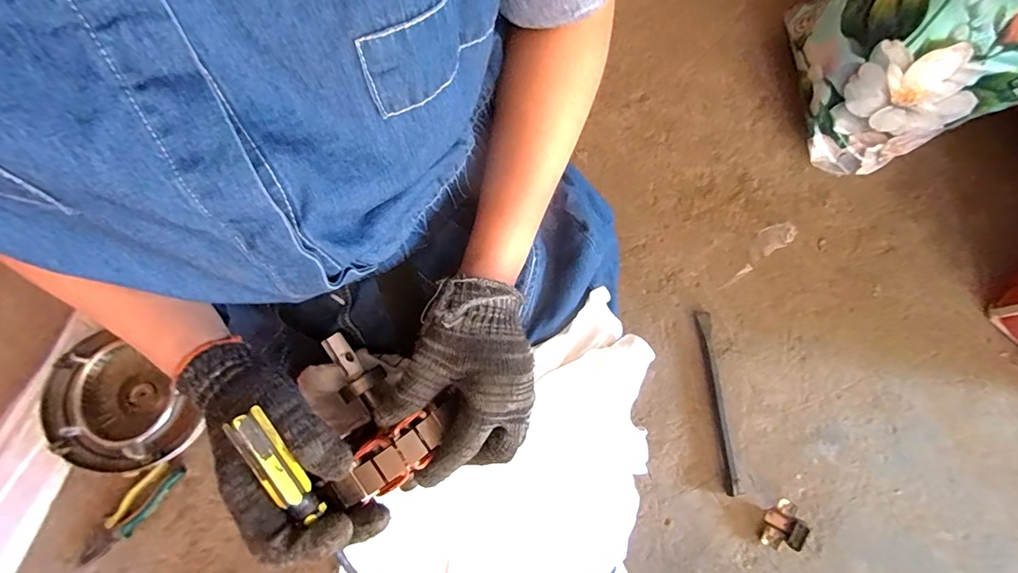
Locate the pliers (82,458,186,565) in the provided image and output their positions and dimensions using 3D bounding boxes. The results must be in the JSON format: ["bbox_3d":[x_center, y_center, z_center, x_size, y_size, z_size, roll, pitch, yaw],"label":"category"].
[{"bbox_3d":[-0.585,0.350,0.707,0.048,0.032,0.183,32,79,10],"label":"pliers"}]

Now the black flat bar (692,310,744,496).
[{"bbox_3d":[0.318,0.170,0.690,0.021,0.017,0.268,-5,75,1],"label":"black flat bar"}]

